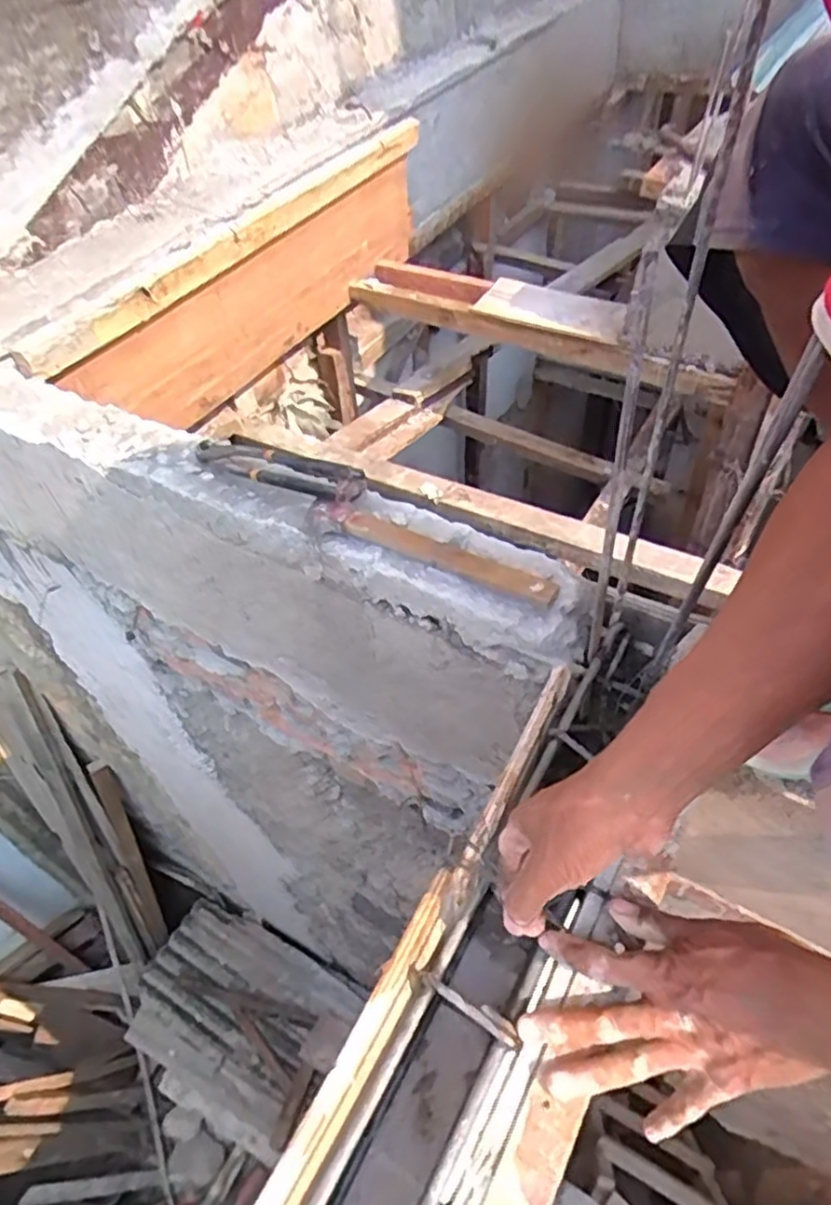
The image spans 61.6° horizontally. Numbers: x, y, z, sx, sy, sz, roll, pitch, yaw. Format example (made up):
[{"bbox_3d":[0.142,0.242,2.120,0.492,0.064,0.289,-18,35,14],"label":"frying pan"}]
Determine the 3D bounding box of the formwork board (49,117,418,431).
[{"bbox_3d":[-0.288,-0.701,1.525,0.050,0.334,1.230,20,54,19],"label":"formwork board"}]

